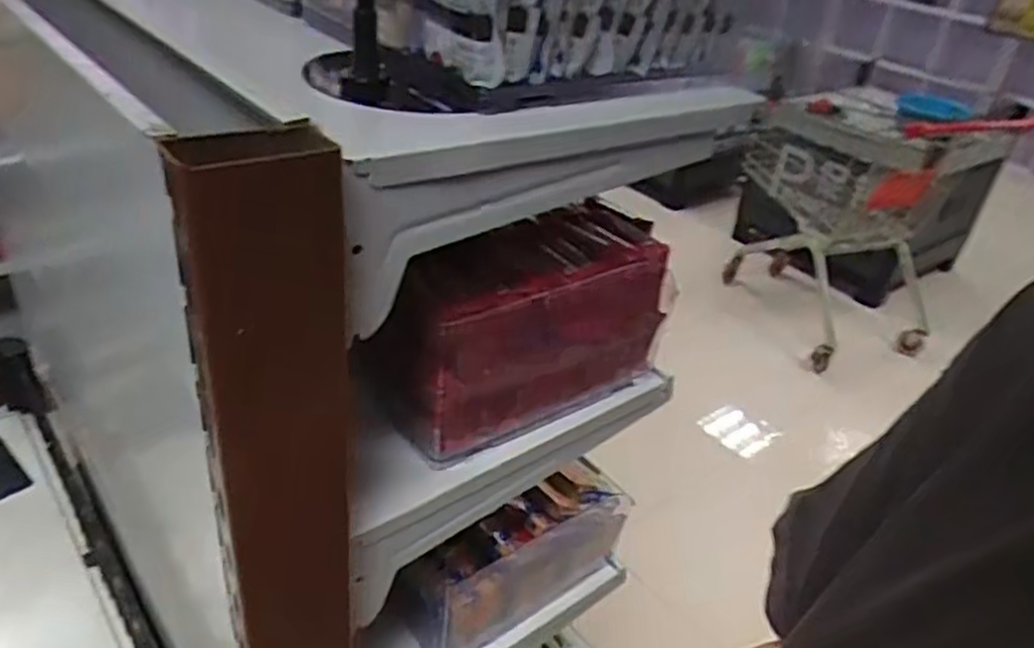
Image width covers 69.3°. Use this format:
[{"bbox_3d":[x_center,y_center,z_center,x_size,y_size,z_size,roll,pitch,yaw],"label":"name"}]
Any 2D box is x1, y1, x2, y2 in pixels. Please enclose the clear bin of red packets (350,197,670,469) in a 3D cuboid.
[{"bbox_3d":[0.012,0.002,0.688,0.279,0.161,0.100,-17,40,-33],"label":"clear bin of red packets"}]

